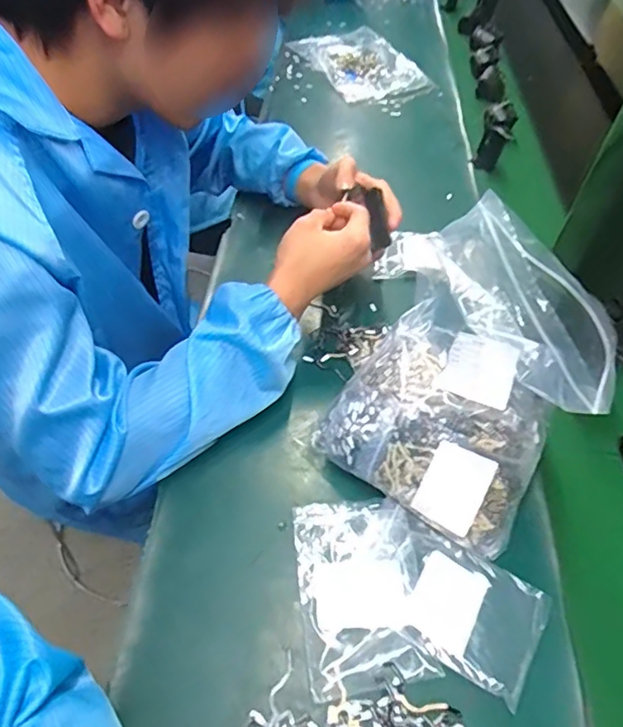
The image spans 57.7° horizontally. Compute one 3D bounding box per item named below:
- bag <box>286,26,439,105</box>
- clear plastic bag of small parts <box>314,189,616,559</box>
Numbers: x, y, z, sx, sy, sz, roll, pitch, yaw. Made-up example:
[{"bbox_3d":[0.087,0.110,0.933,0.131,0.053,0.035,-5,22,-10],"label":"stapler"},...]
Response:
[{"bbox_3d":[0.091,-0.576,1.076,0.185,0.019,0.270,-19,51,-20],"label":"bag"},{"bbox_3d":[0.128,0.015,0.472,0.187,0.199,0.175,35,56,24],"label":"clear plastic bag of small parts"}]

